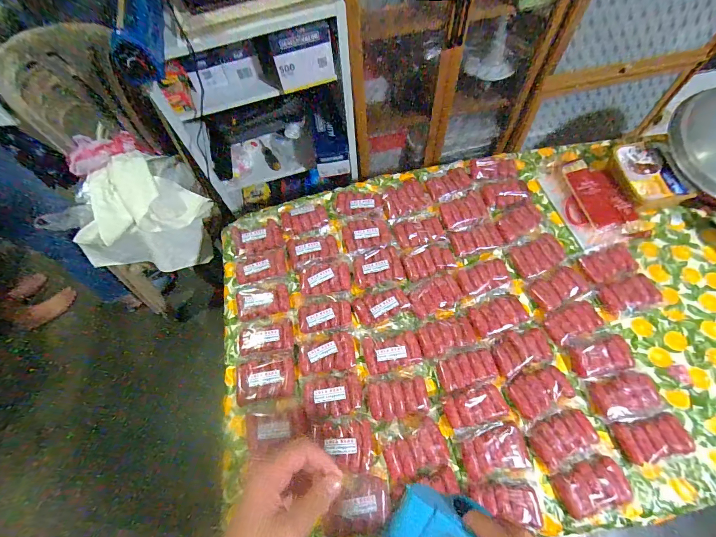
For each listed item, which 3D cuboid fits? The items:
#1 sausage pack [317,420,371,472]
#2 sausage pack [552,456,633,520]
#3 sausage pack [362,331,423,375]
[{"bbox_3d":[-0.030,0.381,0.700,0.121,0.025,0.094,-3,65,2],"label":"sausage pack"},{"bbox_3d":[0.461,0.428,0.642,0.130,0.026,0.080,-17,66,-5],"label":"sausage pack"},{"bbox_3d":[0.082,0.194,0.776,0.129,0.030,0.085,-14,65,-4],"label":"sausage pack"}]

